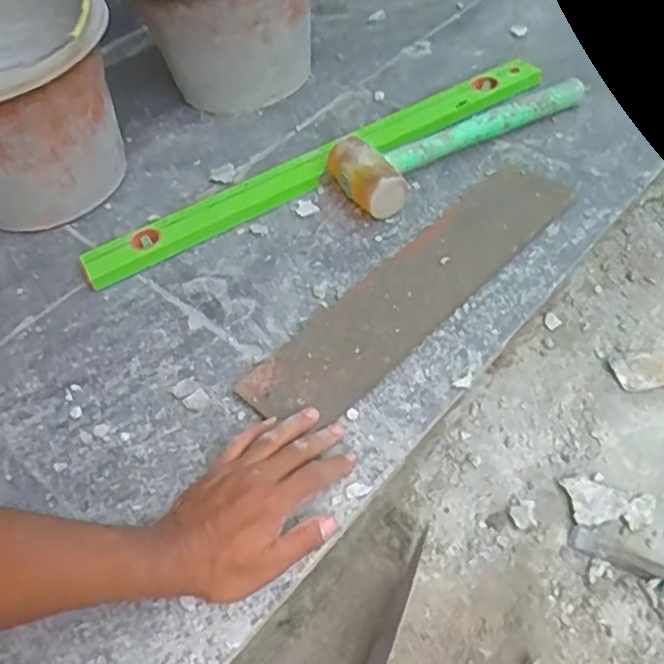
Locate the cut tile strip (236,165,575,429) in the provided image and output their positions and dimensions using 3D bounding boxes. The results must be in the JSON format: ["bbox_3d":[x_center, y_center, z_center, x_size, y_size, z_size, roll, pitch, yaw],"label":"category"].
[{"bbox_3d":[0.085,-0.048,0.623,0.092,0.013,0.392,35,62,30],"label":"cut tile strip"}]

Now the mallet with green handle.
[{"bbox_3d":[0.148,-0.233,0.743,0.323,0.060,0.094,-31,52,-16],"label":"mallet with green handle"}]

